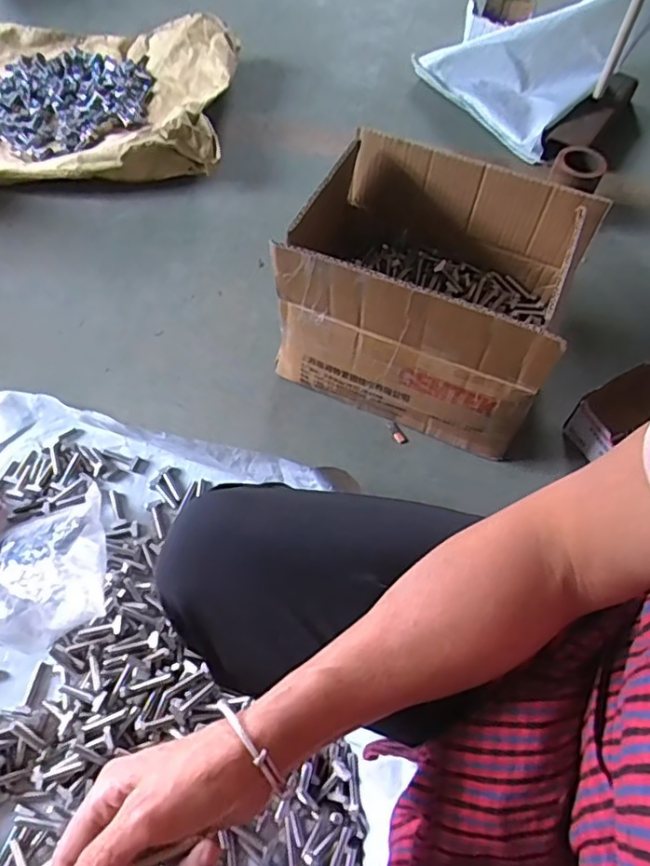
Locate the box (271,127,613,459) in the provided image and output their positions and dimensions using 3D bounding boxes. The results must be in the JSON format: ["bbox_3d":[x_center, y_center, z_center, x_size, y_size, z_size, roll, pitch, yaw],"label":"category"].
[{"bbox_3d":[0.116,-0.182,0.765,0.368,0.259,0.234,20,62,14],"label":"box"}]

